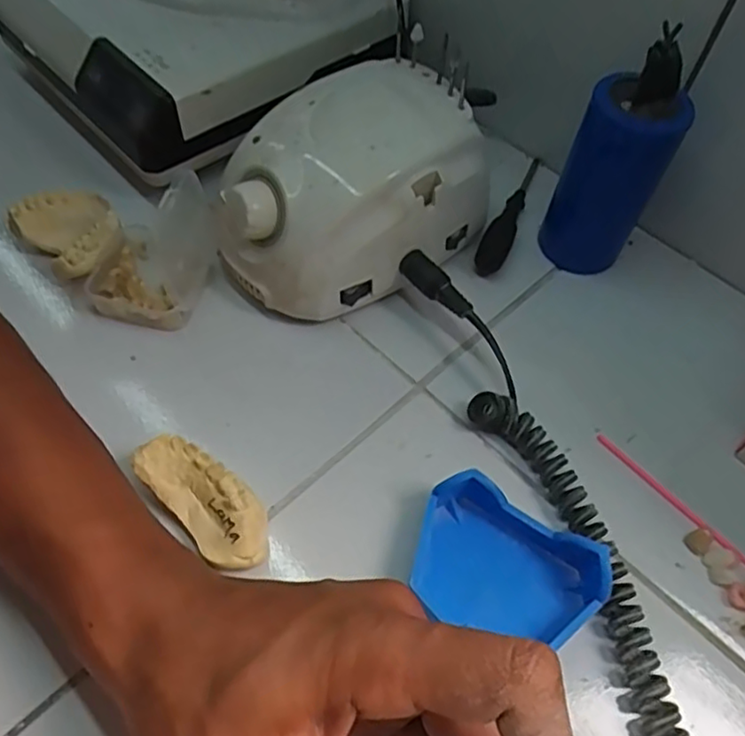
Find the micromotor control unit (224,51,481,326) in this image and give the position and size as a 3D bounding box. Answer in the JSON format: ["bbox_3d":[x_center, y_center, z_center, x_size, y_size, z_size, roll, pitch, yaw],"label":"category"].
[{"bbox_3d":[-0.017,-0.094,0.349,0.140,0.078,0.098,-32,65,-22],"label":"micromotor control unit"}]

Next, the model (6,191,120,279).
[{"bbox_3d":[-0.162,-0.074,0.350,0.049,0.028,0.046,2,57,-3],"label":"model"}]

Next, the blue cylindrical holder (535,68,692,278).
[{"bbox_3d":[0.128,-0.102,0.350,0.039,0.099,0.039,-18,60,-15],"label":"blue cylindrical holder"}]

